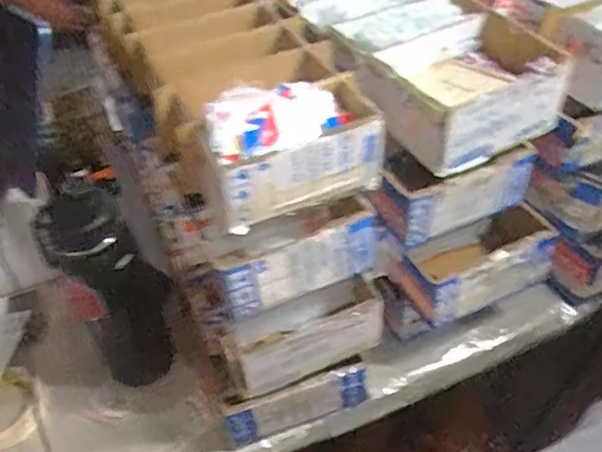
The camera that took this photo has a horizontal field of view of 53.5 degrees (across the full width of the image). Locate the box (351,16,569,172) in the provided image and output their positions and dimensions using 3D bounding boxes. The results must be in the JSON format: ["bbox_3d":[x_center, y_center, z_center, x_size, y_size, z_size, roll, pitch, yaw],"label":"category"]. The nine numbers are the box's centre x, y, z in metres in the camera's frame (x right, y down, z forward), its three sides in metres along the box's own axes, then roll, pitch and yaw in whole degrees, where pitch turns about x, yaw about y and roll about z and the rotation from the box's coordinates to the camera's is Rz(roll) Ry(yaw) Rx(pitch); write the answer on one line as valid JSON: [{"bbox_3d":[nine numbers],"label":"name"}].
[{"bbox_3d":[0.160,-0.137,0.607,0.177,0.070,0.132,-22,45,-18],"label":"box"}]

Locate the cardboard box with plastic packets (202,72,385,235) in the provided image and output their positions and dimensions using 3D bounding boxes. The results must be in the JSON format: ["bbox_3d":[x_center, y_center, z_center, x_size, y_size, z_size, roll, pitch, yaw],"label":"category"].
[{"bbox_3d":[-0.003,-0.075,0.537,0.170,0.080,0.089,-19,44,-15],"label":"cardboard box with plastic packets"}]

